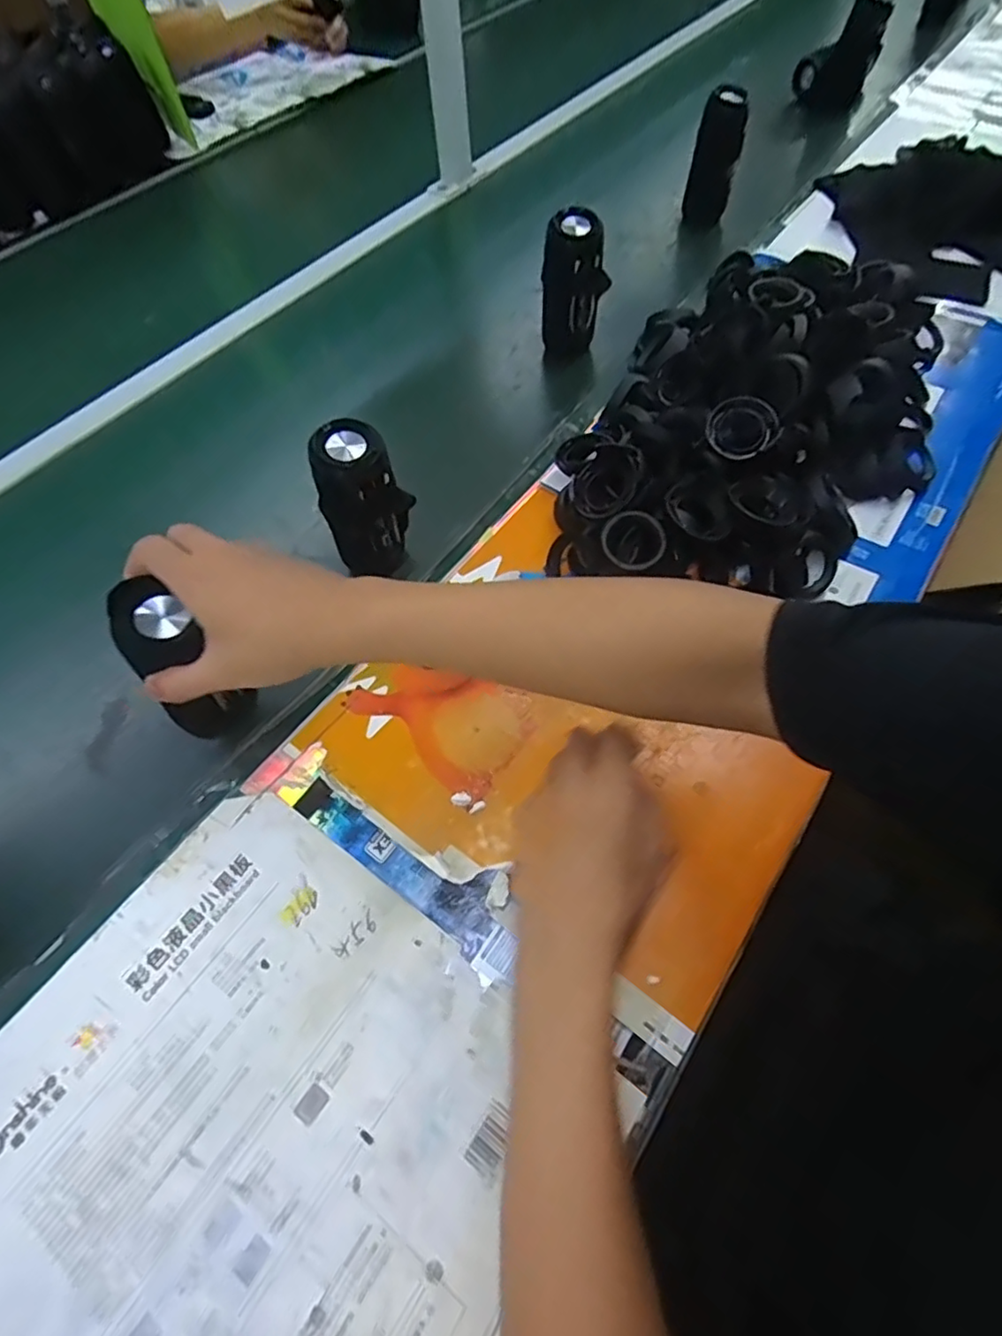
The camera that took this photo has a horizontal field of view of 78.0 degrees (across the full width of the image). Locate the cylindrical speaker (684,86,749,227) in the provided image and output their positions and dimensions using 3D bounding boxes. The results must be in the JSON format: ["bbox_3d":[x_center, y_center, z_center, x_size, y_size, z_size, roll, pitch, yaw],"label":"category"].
[{"bbox_3d":[0.311,-0.735,0.891,0.069,0.144,0.058,14,61,10],"label":"cylindrical speaker"}]

